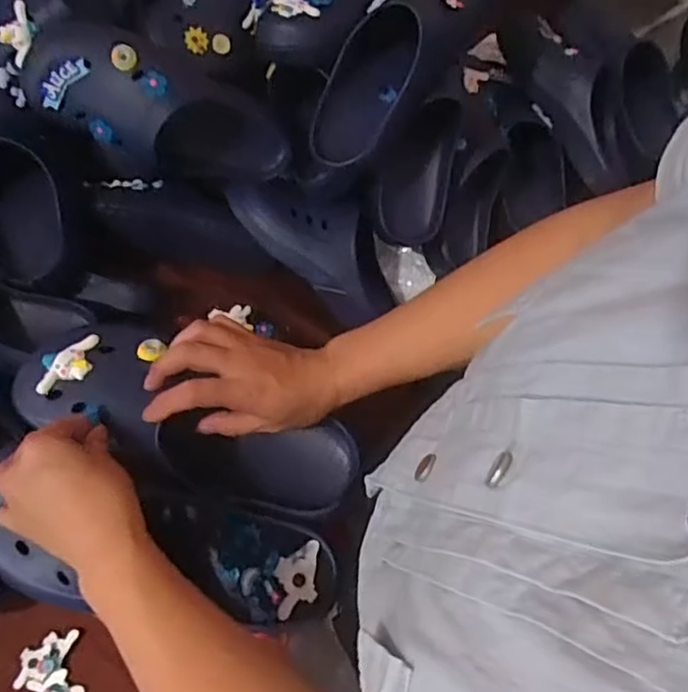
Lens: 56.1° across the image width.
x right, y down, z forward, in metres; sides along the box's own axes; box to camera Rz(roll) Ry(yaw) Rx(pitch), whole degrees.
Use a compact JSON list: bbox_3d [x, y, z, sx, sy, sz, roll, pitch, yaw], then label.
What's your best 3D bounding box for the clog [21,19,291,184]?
[{"bbox_3d":[-0.199,-0.258,0.715,0.284,0.113,0.106,16,71,-22],"label":"clog"}]

